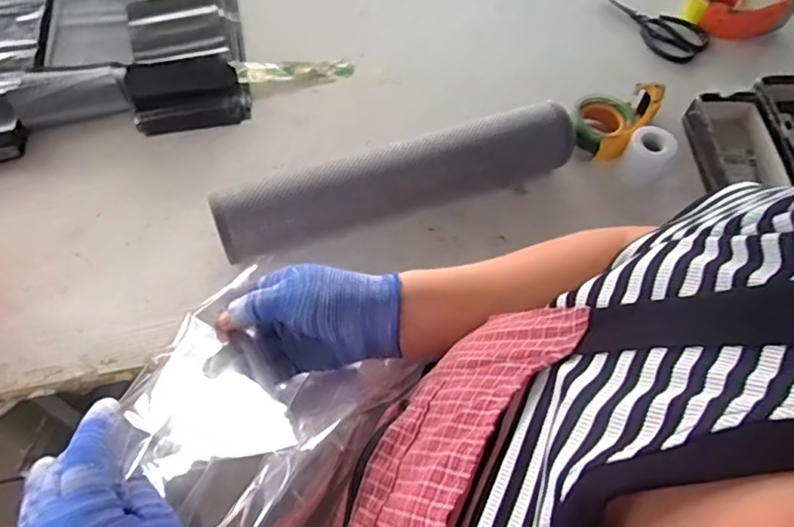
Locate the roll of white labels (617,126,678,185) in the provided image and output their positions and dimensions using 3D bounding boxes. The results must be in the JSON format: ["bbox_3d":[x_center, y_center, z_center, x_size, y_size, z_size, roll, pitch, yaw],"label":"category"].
[{"bbox_3d":[0.364,-0.155,0.815,0.061,0.067,0.067,0,60,0],"label":"roll of white labels"}]

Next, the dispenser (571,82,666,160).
[{"bbox_3d":[0.334,-0.231,0.866,0.109,0.068,0.150,33,66,18],"label":"dispenser"}]

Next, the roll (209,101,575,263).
[{"bbox_3d":[0.011,-0.106,0.775,0.503,0.091,0.084,-19,62,-10],"label":"roll"}]

